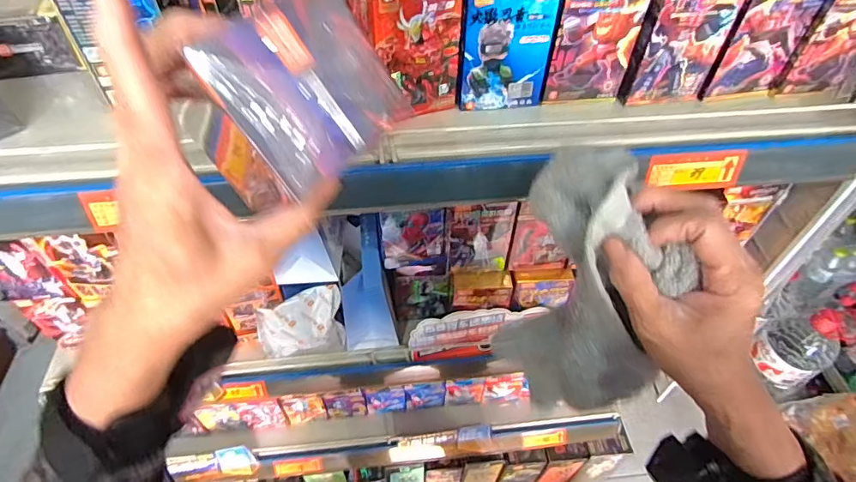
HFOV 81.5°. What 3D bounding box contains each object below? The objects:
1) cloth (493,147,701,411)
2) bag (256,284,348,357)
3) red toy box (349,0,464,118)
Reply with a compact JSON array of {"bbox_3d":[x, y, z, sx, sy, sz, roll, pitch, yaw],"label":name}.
[{"bbox_3d":[0.099,0.045,0.317,0.091,0.185,0.075,-3,25,-5],"label":"cloth"},{"bbox_3d":[-0.154,0.108,0.614,0.101,0.116,0.029,-16,53,-16],"label":"bag"},{"bbox_3d":[-0.021,-0.175,0.412,0.076,0.113,0.070,-17,53,-16],"label":"red toy box"}]

